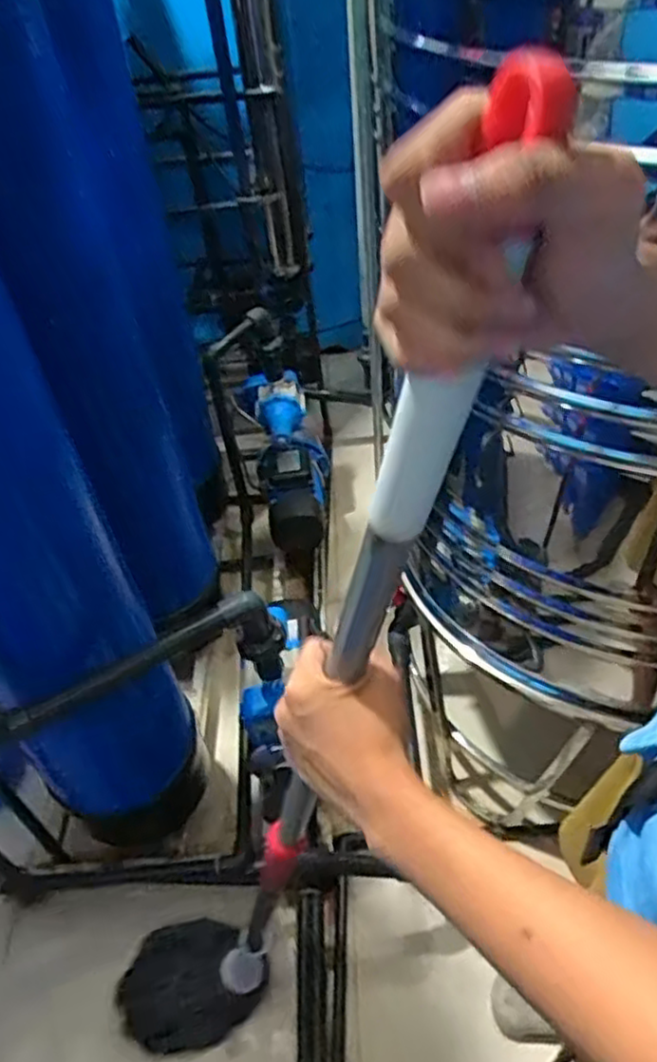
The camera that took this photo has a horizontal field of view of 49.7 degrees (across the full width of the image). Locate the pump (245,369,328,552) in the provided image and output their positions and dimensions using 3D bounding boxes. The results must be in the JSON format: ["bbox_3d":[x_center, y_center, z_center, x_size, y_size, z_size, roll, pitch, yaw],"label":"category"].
[{"bbox_3d":[-0.093,-0.168,1.707,0.170,0.436,0.154,-9,-1,-2],"label":"pump"}]

